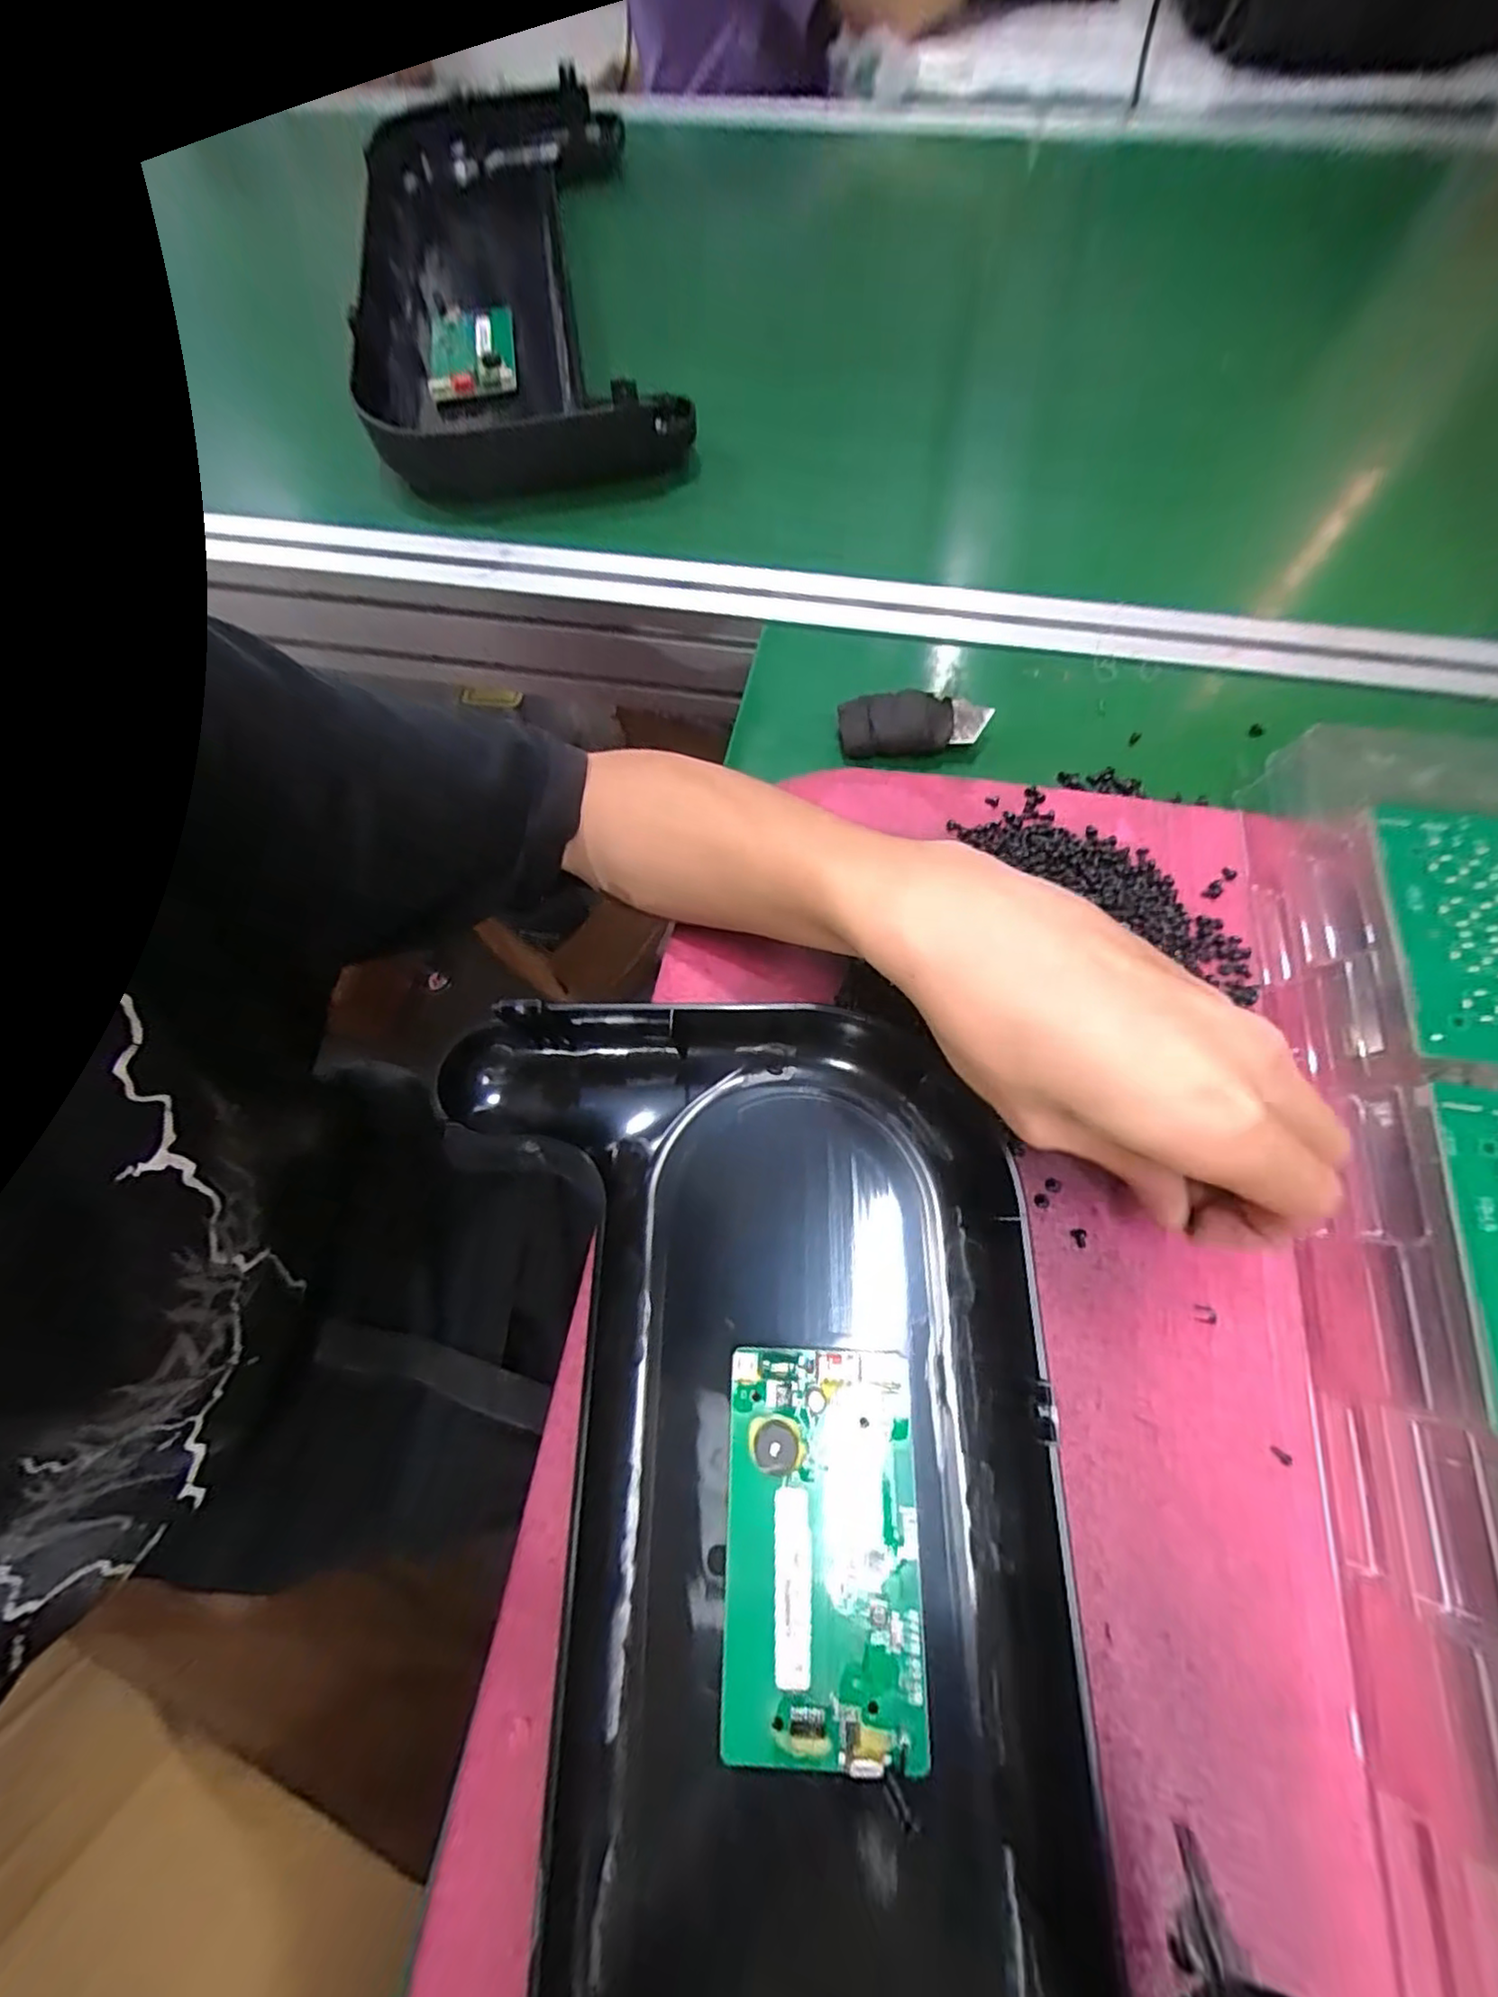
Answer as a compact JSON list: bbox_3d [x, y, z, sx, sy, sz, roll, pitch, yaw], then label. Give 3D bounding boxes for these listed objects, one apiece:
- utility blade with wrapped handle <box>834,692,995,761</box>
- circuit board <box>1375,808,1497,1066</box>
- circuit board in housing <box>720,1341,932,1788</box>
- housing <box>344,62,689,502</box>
[{"bbox_3d":[0.083,-0.140,0.339,0.071,0.017,0.026,-4,69,4],"label":"utility blade with wrapped handle"},{"bbox_3d":[0.274,-0.025,0.249,0.056,0.010,0.104,8,70,8],"label":"circuit board"},{"bbox_3d":[0.023,0.171,0.208,0.059,0.008,0.105,-1,69,5],"label":"circuit board in housing"},{"bbox_3d":[-0.197,-0.608,0.547,0.210,0.055,0.597,-12,69,1],"label":"housing"}]

